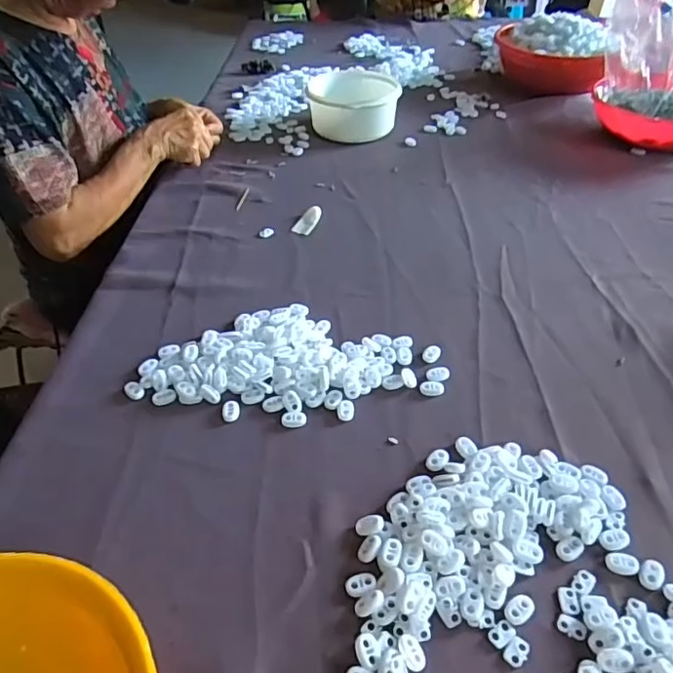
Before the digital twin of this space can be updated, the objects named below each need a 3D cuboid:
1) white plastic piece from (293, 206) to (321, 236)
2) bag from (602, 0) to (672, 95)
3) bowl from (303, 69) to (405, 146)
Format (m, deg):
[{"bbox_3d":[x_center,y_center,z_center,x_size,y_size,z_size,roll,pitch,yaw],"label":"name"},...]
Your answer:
[{"bbox_3d":[-0.040,-0.163,0.790,0.026,0.011,0.061,11,42,14],"label":"white plastic piece"},{"bbox_3d":[0.545,-0.505,0.967,0.188,0.171,0.108,29,50,29],"label":"bag"},{"bbox_3d":[0.031,-0.409,1.008,0.161,0.080,0.142,-2,41,-1],"label":"bowl"}]

